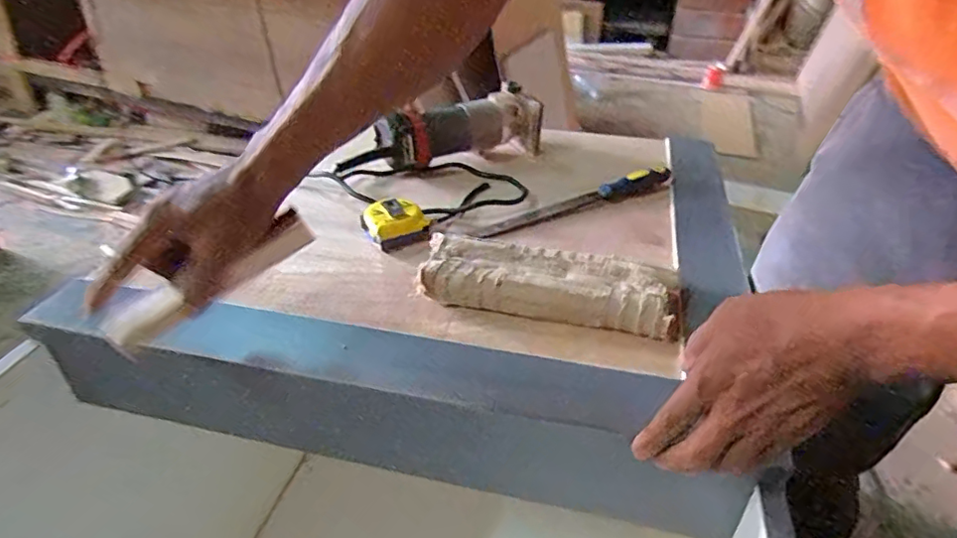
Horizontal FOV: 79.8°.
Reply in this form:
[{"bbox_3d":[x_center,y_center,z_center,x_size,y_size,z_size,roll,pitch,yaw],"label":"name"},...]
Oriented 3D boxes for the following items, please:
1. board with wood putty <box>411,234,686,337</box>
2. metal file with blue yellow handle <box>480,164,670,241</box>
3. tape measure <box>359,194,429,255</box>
[{"bbox_3d":[0.062,0.014,0.546,0.244,0.035,0.088,10,36,12],"label":"board with wood putty"},{"bbox_3d":[0.128,-0.087,0.702,0.283,0.022,0.026,-17,39,-25],"label":"metal file with blue yellow handle"},{"bbox_3d":[-0.093,-0.055,0.649,0.074,0.033,0.068,-21,40,-29],"label":"tape measure"}]

